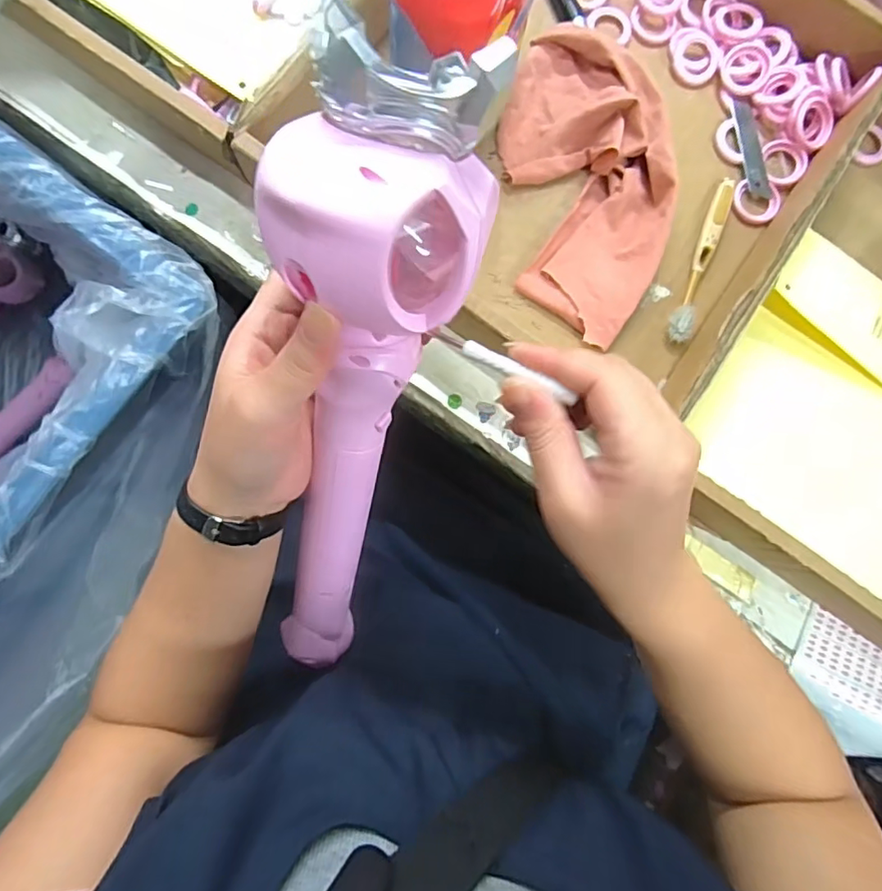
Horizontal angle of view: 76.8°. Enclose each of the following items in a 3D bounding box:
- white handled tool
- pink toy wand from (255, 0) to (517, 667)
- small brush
[{"bbox_3d":[0.025,-0.035,0.232,0.067,0.005,0.007,29,84,19],"label":"white handled tool"},{"bbox_3d":[-0.046,0.000,0.280,0.076,0.342,0.054,14,42,-2],"label":"pink toy wand"},{"bbox_3d":[0.201,-0.142,0.423,0.020,0.013,0.140,23,83,-2],"label":"small brush"}]

